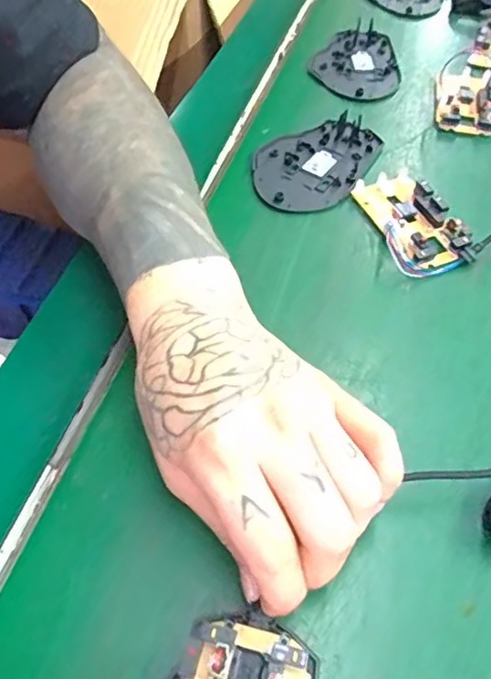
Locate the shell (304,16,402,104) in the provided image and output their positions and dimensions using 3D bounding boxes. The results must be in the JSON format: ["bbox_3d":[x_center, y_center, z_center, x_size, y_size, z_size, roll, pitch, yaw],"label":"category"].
[{"bbox_3d":[0.093,-0.237,0.484,0.073,0.012,0.117,5,54,2],"label":"shell"}]

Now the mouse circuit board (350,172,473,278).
[{"bbox_3d":[0.106,-0.077,0.358,0.045,0.017,0.082,-15,55,-12],"label":"mouse circuit board"}]

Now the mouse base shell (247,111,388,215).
[{"bbox_3d":[0.046,-0.125,0.395,0.073,0.010,0.104,25,57,16],"label":"mouse base shell"}]

